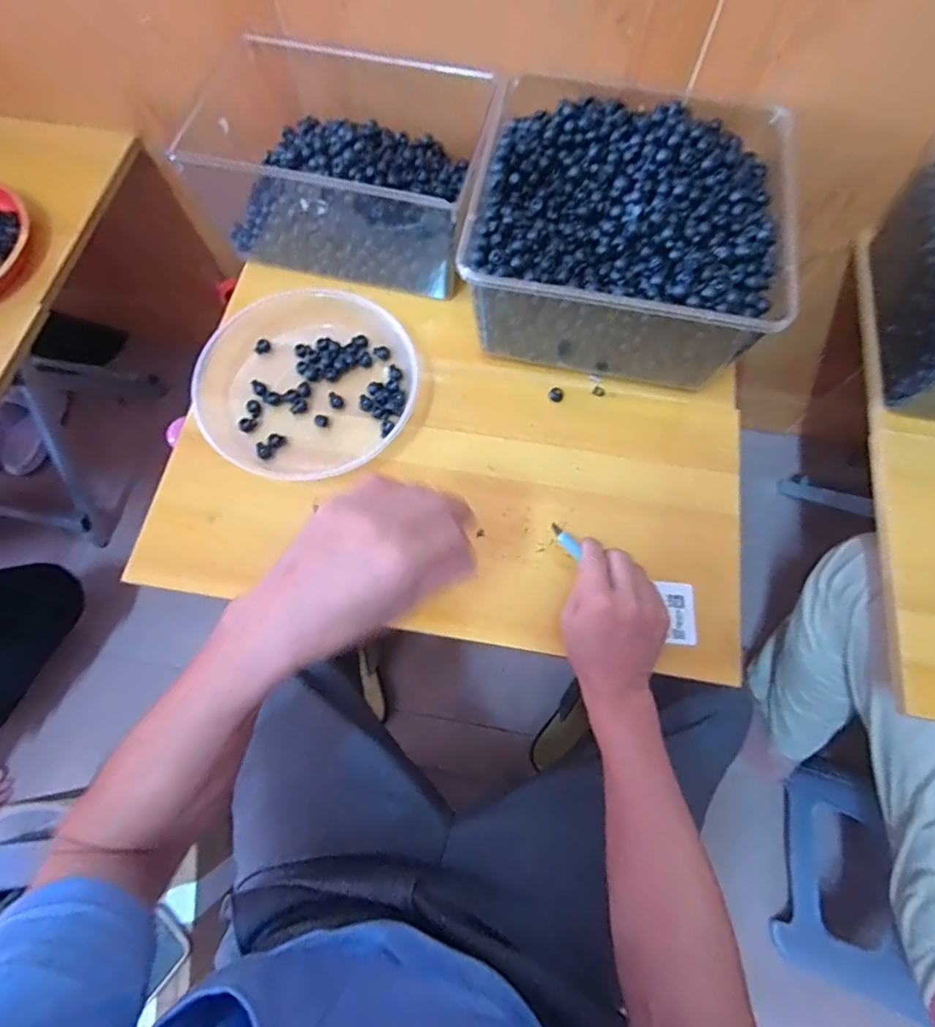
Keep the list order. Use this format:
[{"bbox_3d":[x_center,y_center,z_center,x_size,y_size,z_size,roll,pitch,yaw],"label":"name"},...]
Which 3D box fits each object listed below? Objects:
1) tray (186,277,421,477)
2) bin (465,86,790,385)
[{"bbox_3d":[-0.169,-0.143,0.577,0.221,0.052,0.206,0,72,0],"label":"tray"},{"bbox_3d":[0.163,-0.306,0.576,0.297,0.137,0.303,12,72,4],"label":"bin"}]

